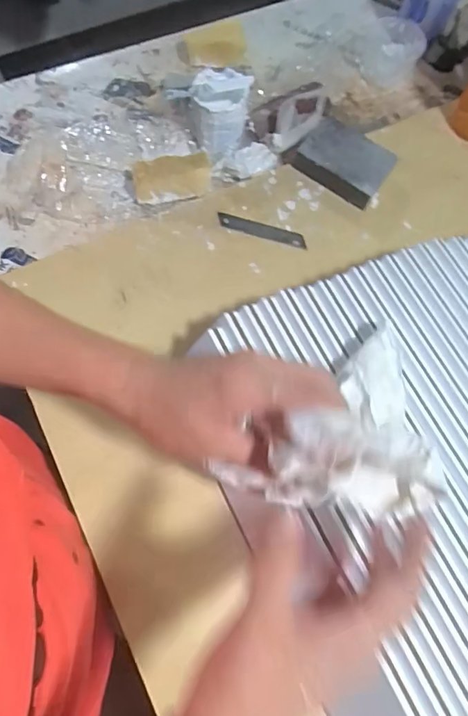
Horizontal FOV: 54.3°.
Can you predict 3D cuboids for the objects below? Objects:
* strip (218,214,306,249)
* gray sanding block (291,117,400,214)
[{"bbox_3d":[0.031,-0.139,0.499,0.097,0.004,0.018,15,77,-1],"label":"strip"},{"bbox_3d":[0.127,-0.224,0.519,0.096,0.029,0.073,36,72,9],"label":"gray sanding block"}]

